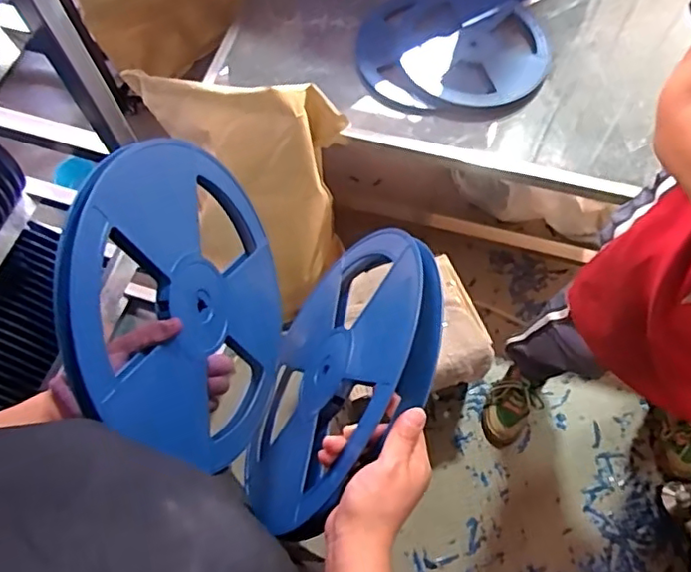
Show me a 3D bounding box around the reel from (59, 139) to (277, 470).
[{"bbox_3d":[-0.144,0.013,0.602,0.023,0.318,0.291,-7,59,23],"label":"reel"}]

